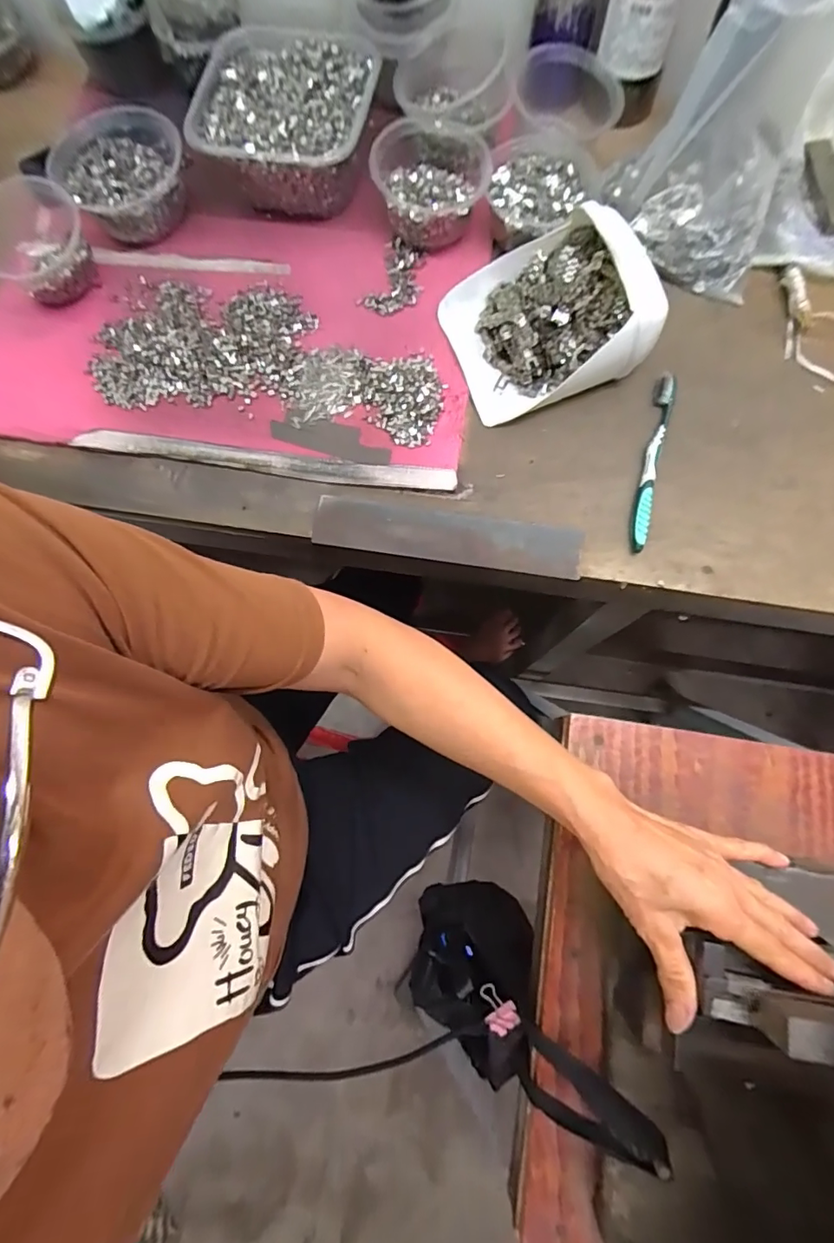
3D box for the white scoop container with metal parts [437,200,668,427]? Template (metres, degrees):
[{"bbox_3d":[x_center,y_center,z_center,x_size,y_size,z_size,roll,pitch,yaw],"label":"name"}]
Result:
[{"bbox_3d":[0.118,-0.290,0.473,0.160,0.086,0.155,-20,79,-3],"label":"white scoop container with metal parts"}]

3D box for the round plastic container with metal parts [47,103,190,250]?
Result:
[{"bbox_3d":[-0.313,-0.472,0.536,0.132,0.045,0.123,-6,80,0],"label":"round plastic container with metal parts"}]

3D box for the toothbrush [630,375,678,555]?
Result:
[{"bbox_3d":[0.223,-0.153,0.478,0.018,0.012,0.183,15,81,3],"label":"toothbrush"}]

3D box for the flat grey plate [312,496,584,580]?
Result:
[{"bbox_3d":[0.027,-0.081,0.472,0.246,0.008,0.050,8,72,5],"label":"flat grey plate"}]

